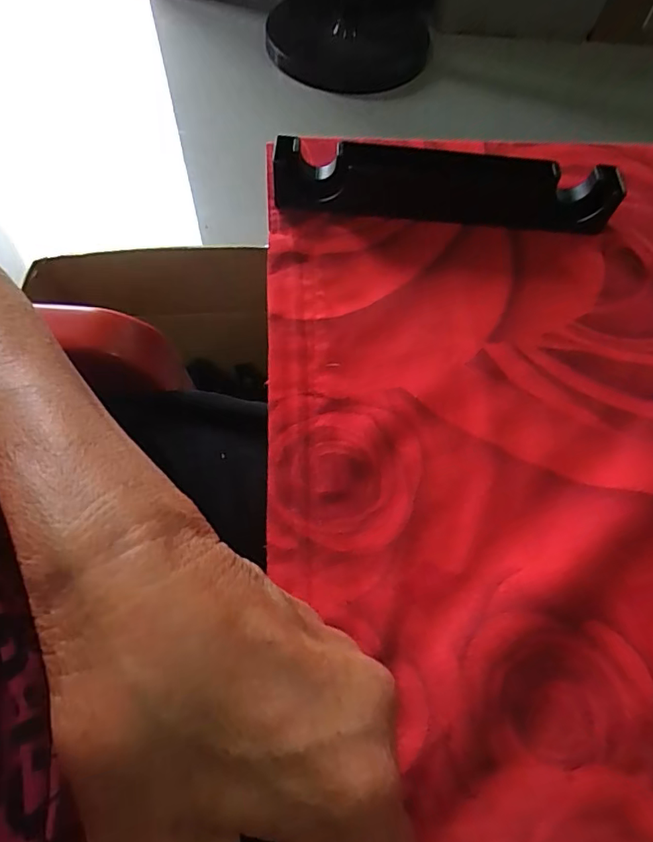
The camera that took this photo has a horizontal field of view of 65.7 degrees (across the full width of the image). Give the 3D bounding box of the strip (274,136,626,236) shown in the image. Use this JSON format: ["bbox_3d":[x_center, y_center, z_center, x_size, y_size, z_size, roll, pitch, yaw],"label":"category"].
[{"bbox_3d":[0.068,-0.141,0.302,0.197,0.027,0.028,5,62,-1],"label":"strip"}]

